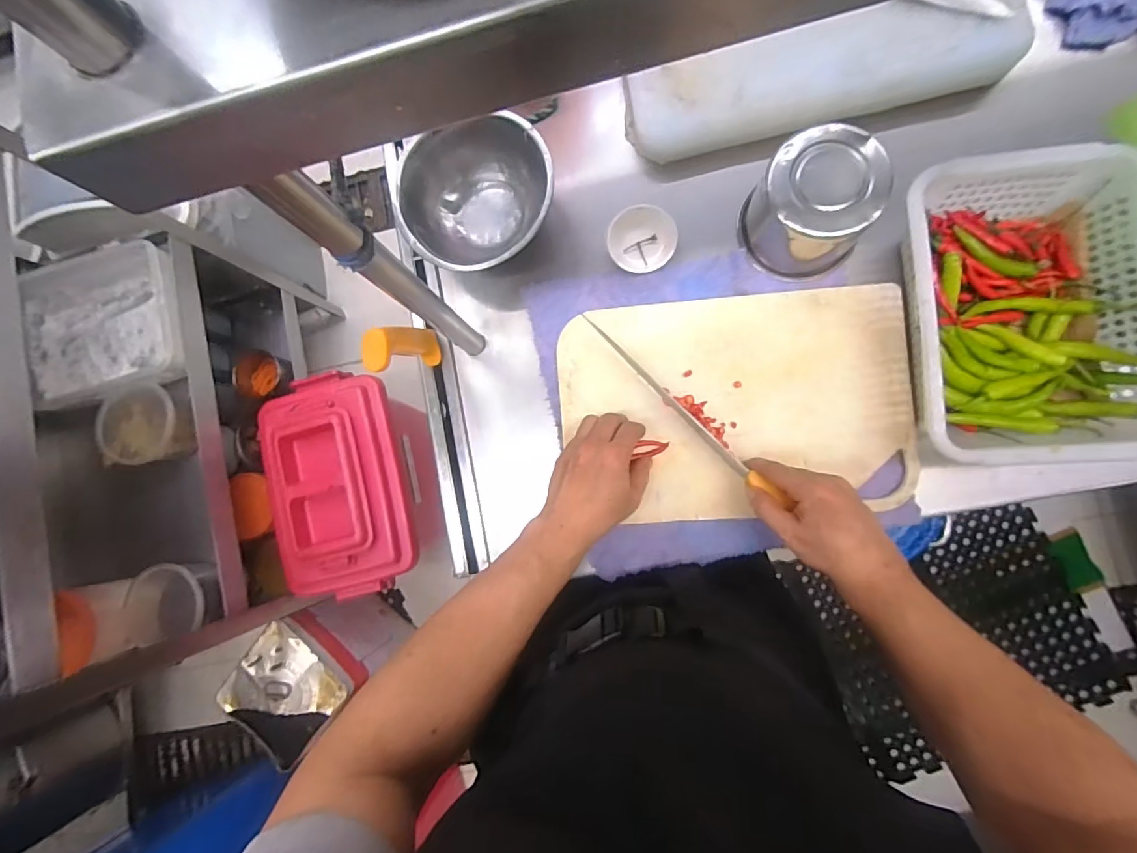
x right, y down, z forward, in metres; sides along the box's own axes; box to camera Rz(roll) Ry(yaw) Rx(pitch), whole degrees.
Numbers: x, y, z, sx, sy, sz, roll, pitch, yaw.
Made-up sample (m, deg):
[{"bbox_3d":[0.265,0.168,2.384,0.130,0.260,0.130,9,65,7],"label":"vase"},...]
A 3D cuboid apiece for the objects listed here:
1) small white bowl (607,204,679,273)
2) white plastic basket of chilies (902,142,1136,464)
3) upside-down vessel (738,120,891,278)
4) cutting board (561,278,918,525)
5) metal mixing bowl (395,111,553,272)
[{"bbox_3d":[0.080,-0.203,0.541,0.071,0.025,0.063,3,86,8],"label":"small white bowl"},{"bbox_3d":[0.408,-0.101,0.458,0.191,0.080,0.260,-1,85,8],"label":"white plastic basket of chilies"},{"bbox_3d":[0.236,-0.213,0.482,0.109,0.083,0.108,-1,86,8],"label":"upside-down vessel"},{"bbox_3d":[0.169,-0.021,0.521,0.345,0.022,0.226,-5,87,8],"label":"cutting board"},{"bbox_3d":[-0.094,-0.238,0.544,0.161,0.070,0.144,-16,84,6],"label":"metal mixing bowl"}]

